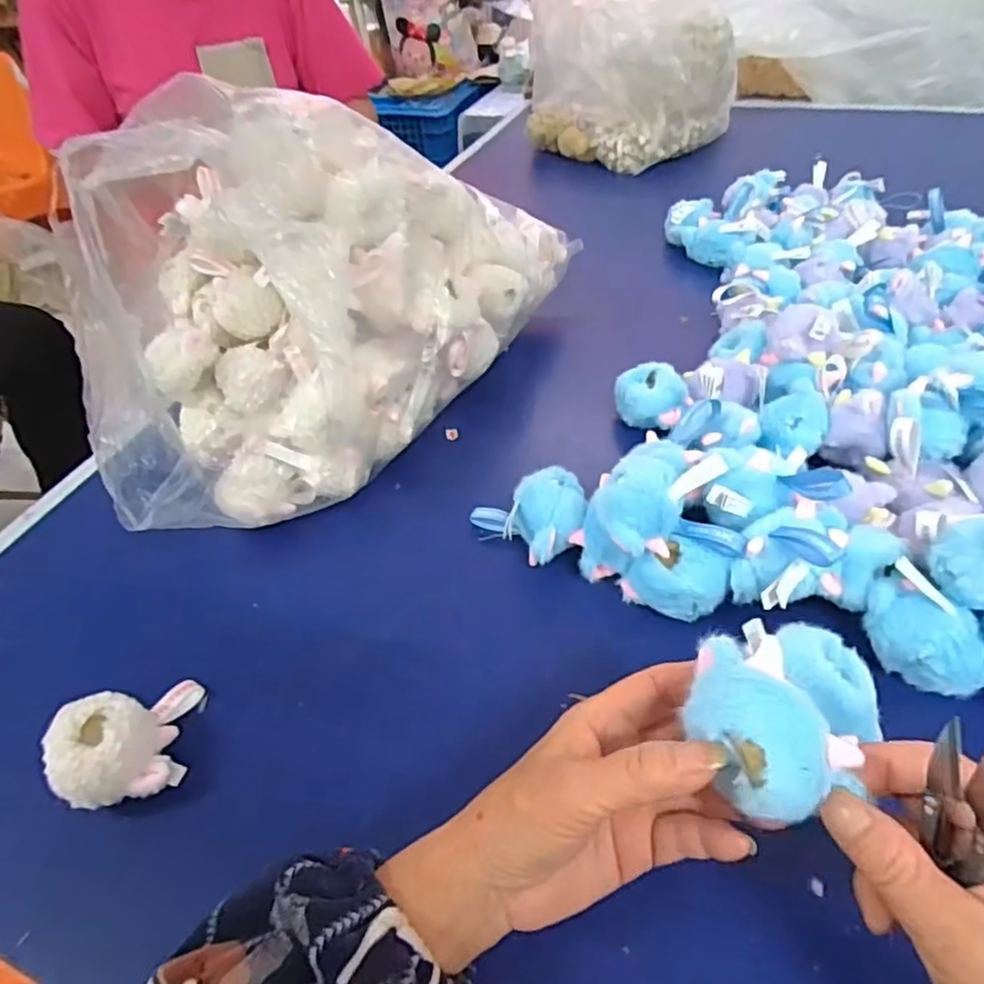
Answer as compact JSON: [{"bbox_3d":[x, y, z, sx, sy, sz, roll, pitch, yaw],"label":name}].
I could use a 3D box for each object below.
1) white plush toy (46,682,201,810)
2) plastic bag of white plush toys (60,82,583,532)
[{"bbox_3d":[-0.203,0.133,0.362,0.059,0.041,0.071,-9,45,-3],"label":"white plush toy"},{"bbox_3d":[-0.132,-0.169,0.511,0.208,0.229,0.417,24,52,27],"label":"plastic bag of white plush toys"}]

